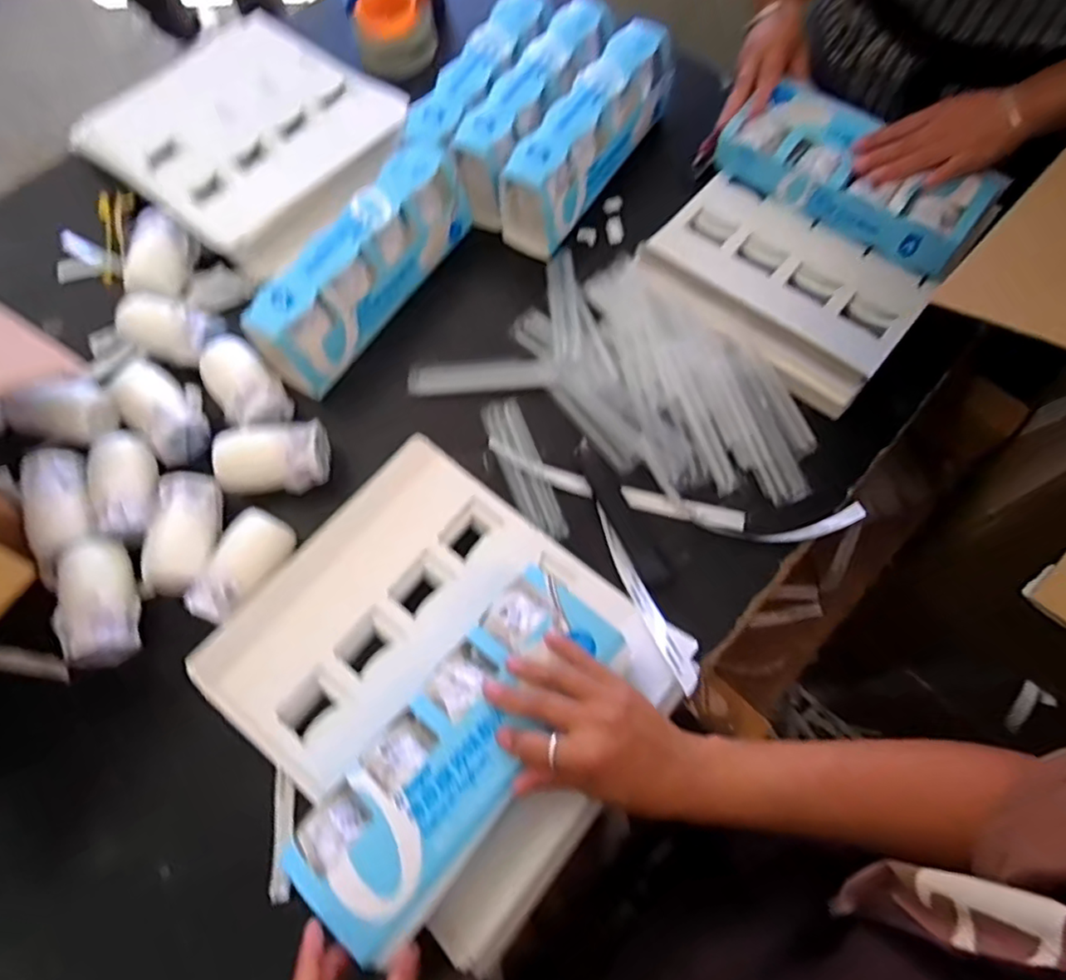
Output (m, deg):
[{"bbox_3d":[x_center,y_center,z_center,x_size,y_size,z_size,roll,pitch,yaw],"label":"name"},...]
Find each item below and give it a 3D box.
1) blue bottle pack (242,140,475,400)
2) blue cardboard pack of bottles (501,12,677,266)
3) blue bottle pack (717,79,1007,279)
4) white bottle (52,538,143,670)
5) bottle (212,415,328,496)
[{"bbox_3d":[-0.175,-0.233,0.666,0.072,0.094,0.274,31,72,13],"label":"blue bottle pack"},{"bbox_3d":[0.064,-0.401,0.730,0.073,0.101,0.271,32,72,13],"label":"blue cardboard pack of bottles"},{"bbox_3d":[0.345,-0.338,0.696,0.269,0.076,0.106,40,74,16],"label":"blue bottle pack"},{"bbox_3d":[-0.379,0.097,0.553,0.056,0.041,0.104,-15,68,-5],"label":"white bottle"},{"bbox_3d":[-0.249,-0.032,0.610,0.097,0.046,0.064,-6,68,-1],"label":"bottle"}]

